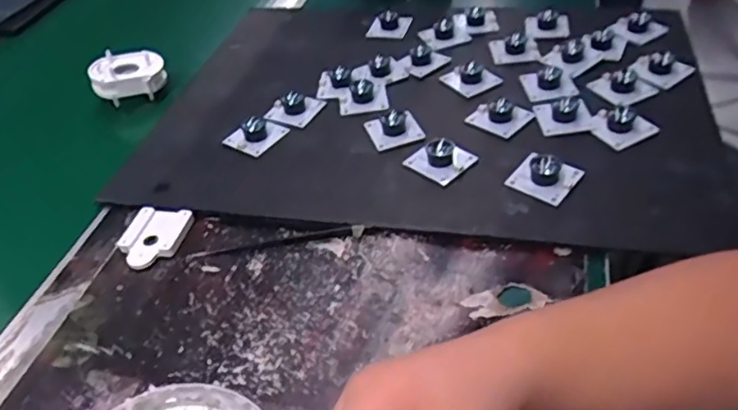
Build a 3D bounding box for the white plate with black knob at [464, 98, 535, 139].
[{"bbox_3d":[0.112,-0.081,0.519,0.043,0.021,0.038,29,53,34],"label":"white plate with black knob"}]

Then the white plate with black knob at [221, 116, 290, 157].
[{"bbox_3d":[-0.099,-0.066,0.532,0.037,0.022,0.046,27,52,33],"label":"white plate with black knob"}]

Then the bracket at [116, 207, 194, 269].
[{"bbox_3d":[-0.164,0.024,0.457,0.050,0.009,0.055,2,42,11],"label":"bracket"}]

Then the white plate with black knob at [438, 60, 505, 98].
[{"bbox_3d":[0.096,-0.122,0.571,0.036,0.016,0.047,-29,46,-23],"label":"white plate with black knob"}]

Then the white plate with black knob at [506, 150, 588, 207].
[{"bbox_3d":[0.133,-0.025,0.454,0.043,0.016,0.040,30,53,34],"label":"white plate with black knob"}]

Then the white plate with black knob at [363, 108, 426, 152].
[{"bbox_3d":[0.021,-0.070,0.517,0.041,0.018,0.041,-16,42,-10],"label":"white plate with black knob"}]

